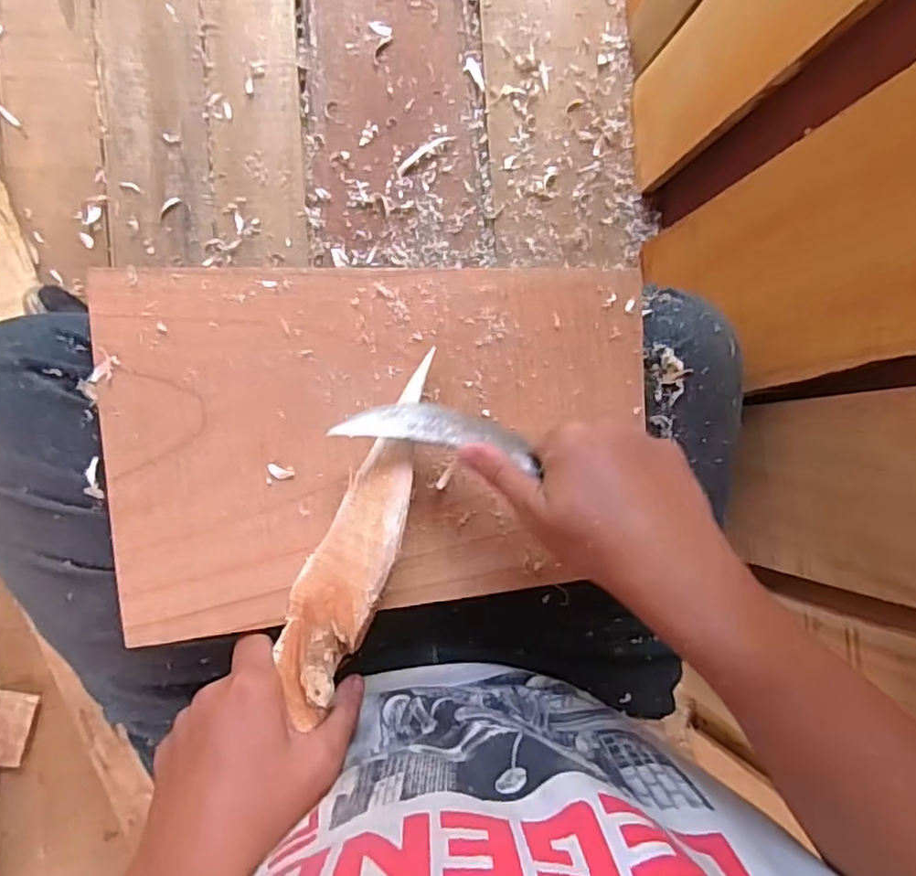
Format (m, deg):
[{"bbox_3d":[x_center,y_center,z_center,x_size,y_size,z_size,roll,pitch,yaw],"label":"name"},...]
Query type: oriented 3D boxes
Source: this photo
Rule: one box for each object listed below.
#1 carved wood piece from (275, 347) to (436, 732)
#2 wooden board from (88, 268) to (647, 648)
[{"bbox_3d":[-0.055,0.052,0.370,0.043,0.023,0.204,22,84,-7],"label":"carved wood piece"},{"bbox_3d":[-0.033,0.000,0.395,0.321,0.008,0.201,-5,93,-15],"label":"wooden board"}]

